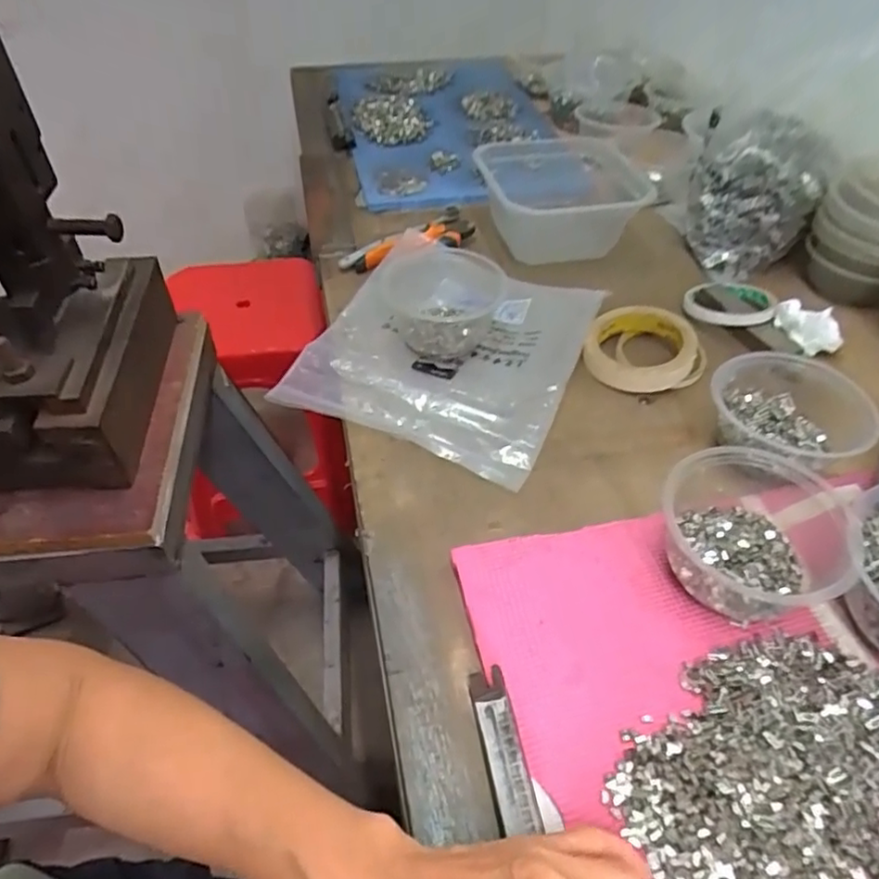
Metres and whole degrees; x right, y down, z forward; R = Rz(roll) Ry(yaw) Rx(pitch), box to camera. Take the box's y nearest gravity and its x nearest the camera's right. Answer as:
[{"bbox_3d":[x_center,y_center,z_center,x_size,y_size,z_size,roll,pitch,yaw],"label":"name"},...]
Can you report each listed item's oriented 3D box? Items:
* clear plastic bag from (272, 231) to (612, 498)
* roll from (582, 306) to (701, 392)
[{"bbox_3d":[0.008,-0.096,0.586,0.238,0.034,0.254,20,50,16],"label":"clear plastic bag"},{"bbox_3d":[0.189,-0.084,0.589,0.094,0.038,0.094,1,47,-1],"label":"roll"}]

